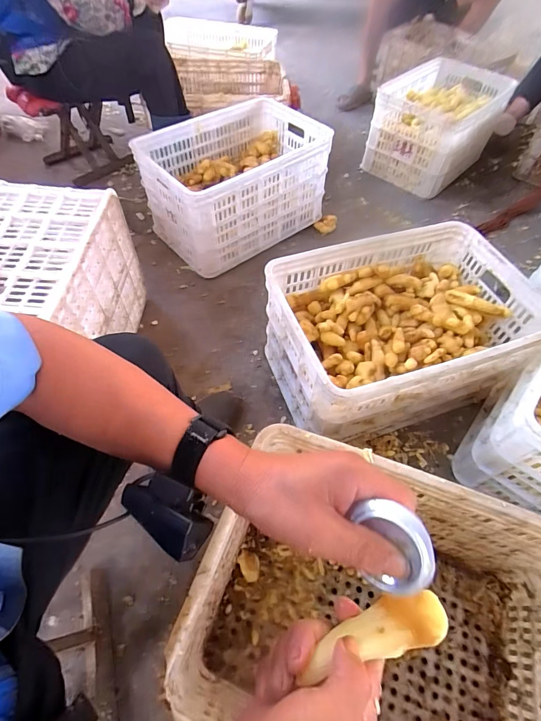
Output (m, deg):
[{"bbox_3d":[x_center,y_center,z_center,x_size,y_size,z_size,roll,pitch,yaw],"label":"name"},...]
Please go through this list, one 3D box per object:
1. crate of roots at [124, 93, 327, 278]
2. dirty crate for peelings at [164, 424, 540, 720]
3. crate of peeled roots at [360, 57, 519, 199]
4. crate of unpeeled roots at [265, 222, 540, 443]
[{"bbox_3d":[-0.106,-0.580,1.192,0.543,0.295,0.366,-35,64,-23],"label":"crate of roots"},{"bbox_3d":[0.168,0.385,0.536,0.508,0.307,0.357,20,58,10],"label":"dirty crate for peelings"},{"bbox_3d":[0.685,-0.980,1.505,0.551,0.282,0.392,-39,66,-24],"label":"crate of peeled roots"},{"bbox_3d":[0.280,-0.059,0.844,0.519,0.286,0.353,-15,58,-12],"label":"crate of unpeeled roots"}]

